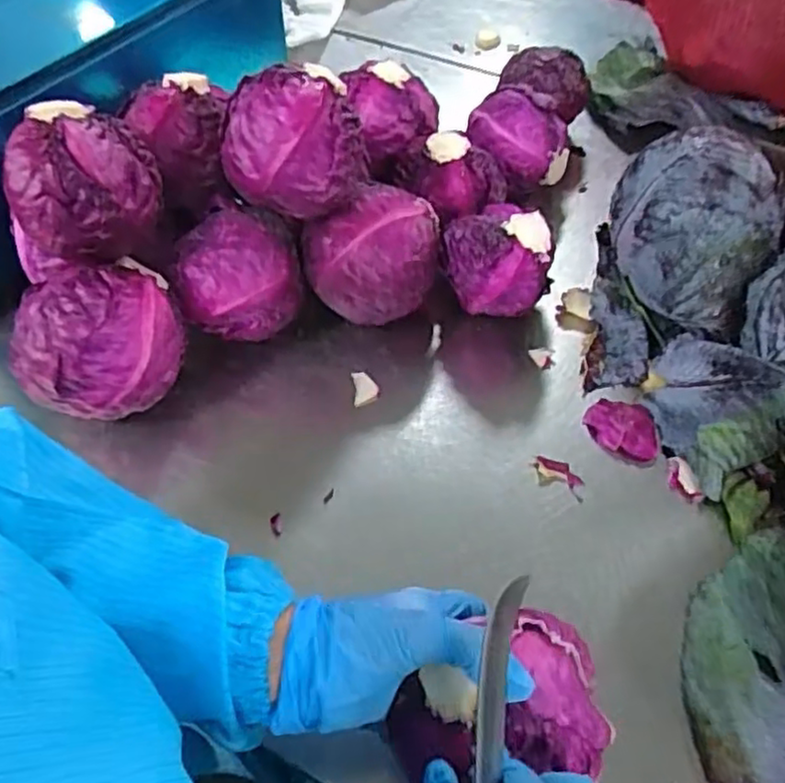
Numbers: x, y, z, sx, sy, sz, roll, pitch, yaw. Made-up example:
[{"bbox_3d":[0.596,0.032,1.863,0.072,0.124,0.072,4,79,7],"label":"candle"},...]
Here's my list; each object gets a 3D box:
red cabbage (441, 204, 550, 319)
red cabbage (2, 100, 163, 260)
[{"bbox_3d":[0.089,-0.105,0.586,0.084,0.103,0.076,-14,54,-10],"label":"red cabbage"},{"bbox_3d":[-0.216,-0.145,0.473,0.091,0.076,0.086,-5,53,-4],"label":"red cabbage"}]

